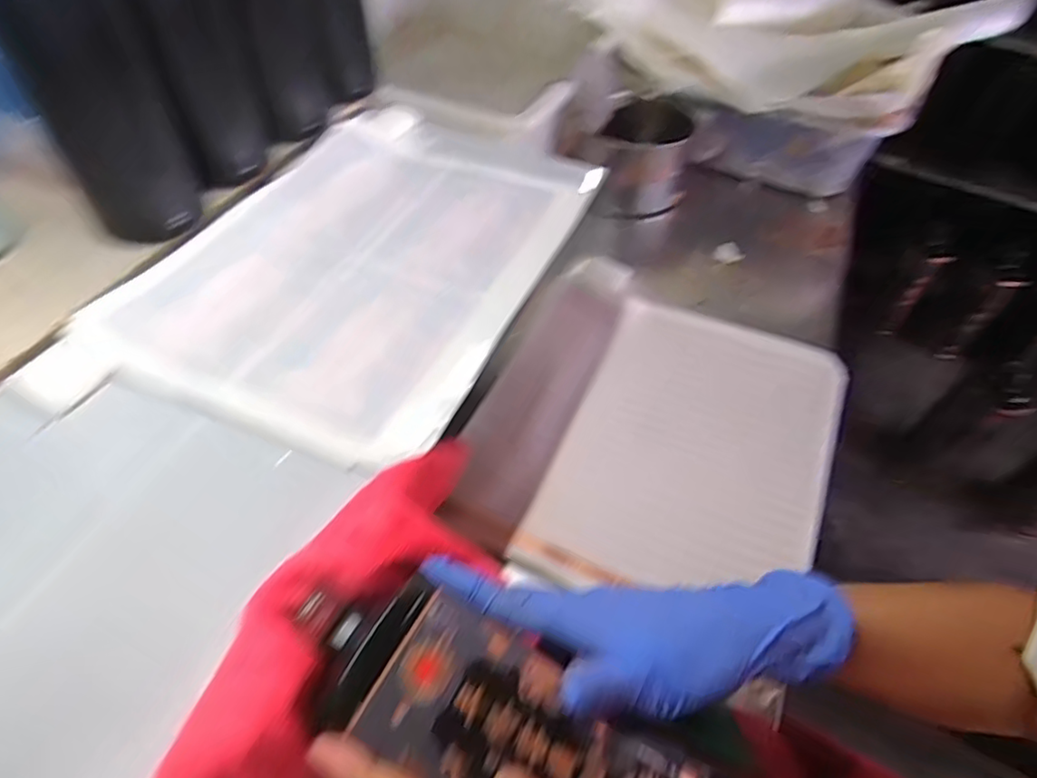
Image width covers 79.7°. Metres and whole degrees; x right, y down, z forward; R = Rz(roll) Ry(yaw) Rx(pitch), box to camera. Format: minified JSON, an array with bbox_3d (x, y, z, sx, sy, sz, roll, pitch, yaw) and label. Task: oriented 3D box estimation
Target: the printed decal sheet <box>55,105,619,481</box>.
[{"bbox_3d":[-0.102,-0.119,0.471,0.248,0.010,0.360,21,53,13],"label":"printed decal sheet"}]

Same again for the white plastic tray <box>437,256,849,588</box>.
[{"bbox_3d":[0.126,0.053,0.573,0.312,0.057,0.291,30,80,1],"label":"white plastic tray"}]

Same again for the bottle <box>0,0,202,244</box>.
[{"bbox_3d":[-0.274,-0.189,0.406,0.070,0.183,0.059,-2,51,-5],"label":"bottle"}]

